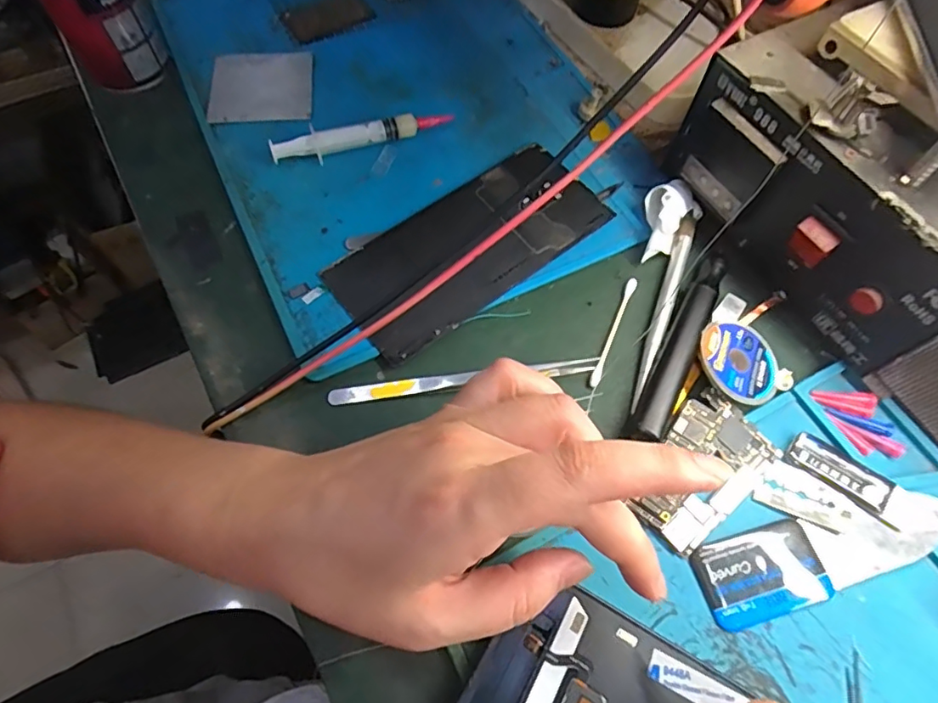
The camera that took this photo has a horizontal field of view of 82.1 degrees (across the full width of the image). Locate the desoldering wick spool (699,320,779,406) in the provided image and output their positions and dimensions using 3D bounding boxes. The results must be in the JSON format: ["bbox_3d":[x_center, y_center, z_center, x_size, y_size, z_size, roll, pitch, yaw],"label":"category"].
[{"bbox_3d":[0.137,0.005,0.273,0.044,0.004,0.043,7,65,-15],"label":"desoldering wick spool"}]

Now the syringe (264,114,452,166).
[{"bbox_3d":[-0.066,-0.134,0.336,0.110,0.013,0.019,-16,65,-8],"label":"syringe"}]

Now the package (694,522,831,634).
[{"bbox_3d":[0.128,0.097,0.234,0.053,0.004,0.034,-16,65,-8],"label":"package"}]

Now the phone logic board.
[{"bbox_3d":[0.109,0.055,0.252,0.073,0.006,0.045,-43,78,-17],"label":"phone logic board"}]

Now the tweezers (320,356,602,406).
[{"bbox_3d":[-0.002,0.014,0.275,0.136,0.005,0.010,-9,64,-4],"label":"tweezers"}]

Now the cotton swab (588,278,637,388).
[{"bbox_3d":[0.078,-0.012,0.290,0.005,0.004,0.070,22,66,10],"label":"cotton swab"}]

